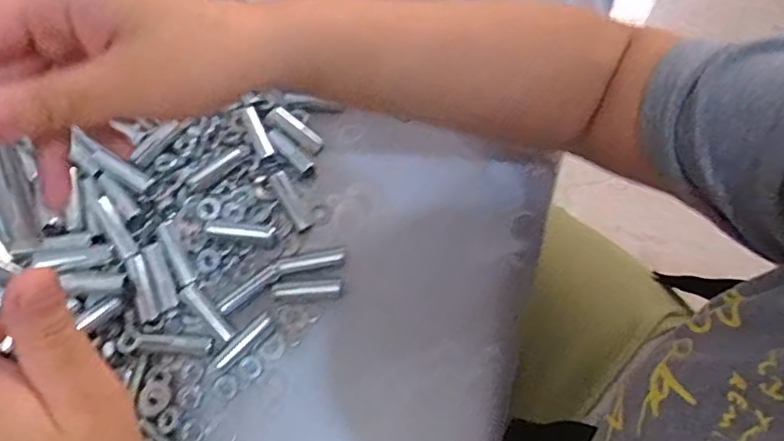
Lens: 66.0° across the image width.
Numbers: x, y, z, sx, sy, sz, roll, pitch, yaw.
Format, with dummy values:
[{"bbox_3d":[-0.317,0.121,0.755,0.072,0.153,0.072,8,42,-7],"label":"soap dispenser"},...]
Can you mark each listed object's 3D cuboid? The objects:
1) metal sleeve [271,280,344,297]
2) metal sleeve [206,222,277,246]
[{"bbox_3d":[-0.049,0.040,0.354,0.040,0.006,0.009,-2,68,-2],"label":"metal sleeve"},{"bbox_3d":[-0.089,0.006,0.360,0.040,0.012,0.009,10,68,-12],"label":"metal sleeve"}]

